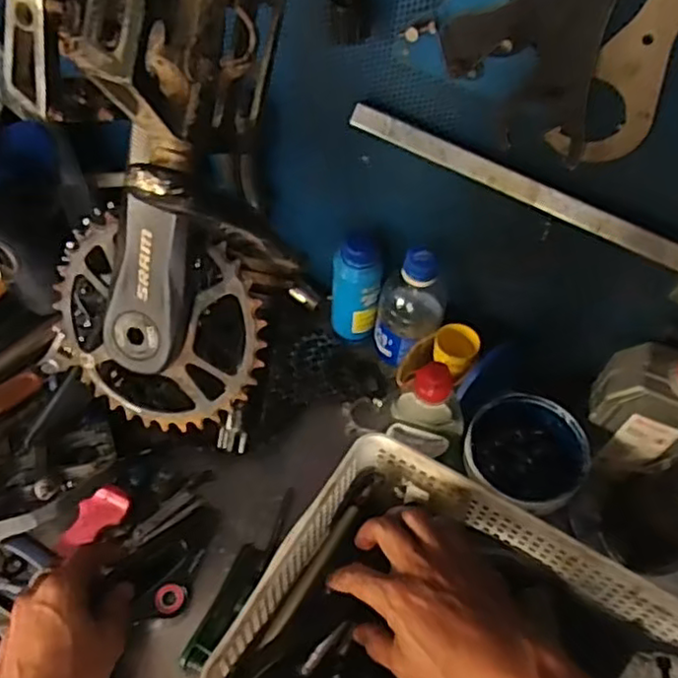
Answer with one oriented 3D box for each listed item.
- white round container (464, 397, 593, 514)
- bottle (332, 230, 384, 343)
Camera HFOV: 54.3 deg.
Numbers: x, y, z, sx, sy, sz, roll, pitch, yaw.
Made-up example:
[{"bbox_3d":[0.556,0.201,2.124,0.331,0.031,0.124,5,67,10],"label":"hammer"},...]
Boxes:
[{"bbox_3d":[0.158,0.113,0.593,0.102,0.080,0.098,2,55,-3],"label":"white round container"},{"bbox_3d":[0.017,-0.054,0.657,0.046,0.134,0.049,7,54,0],"label":"bottle"}]

